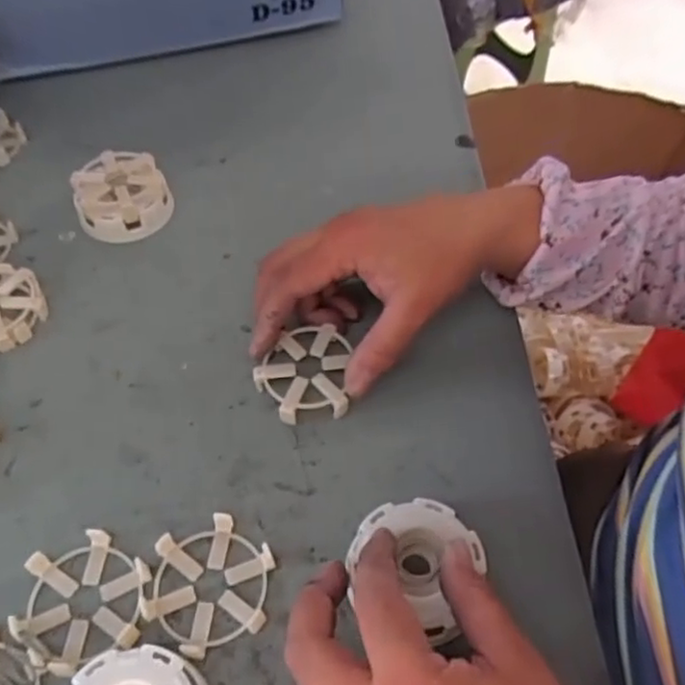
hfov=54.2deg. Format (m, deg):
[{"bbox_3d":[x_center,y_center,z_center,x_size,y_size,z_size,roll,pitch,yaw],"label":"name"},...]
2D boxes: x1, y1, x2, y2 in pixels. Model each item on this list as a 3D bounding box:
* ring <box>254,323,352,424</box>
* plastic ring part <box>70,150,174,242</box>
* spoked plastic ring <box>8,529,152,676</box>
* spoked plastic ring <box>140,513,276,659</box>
[{"bbox_3d":[-0.023,0.018,0.394,0.054,0.014,0.058,1,53,-1],"label":"ring"},{"bbox_3d":[-0.159,-0.107,0.484,0.064,0.031,0.065,-14,55,-11],"label":"plastic ring part"},{"bbox_3d":[-0.125,0.124,0.323,0.058,0.012,0.064,2,53,0],"label":"spoked plastic ring"},{"bbox_3d":[-0.065,0.118,0.327,0.057,0.012,0.065,4,53,1],"label":"spoked plastic ring"}]

